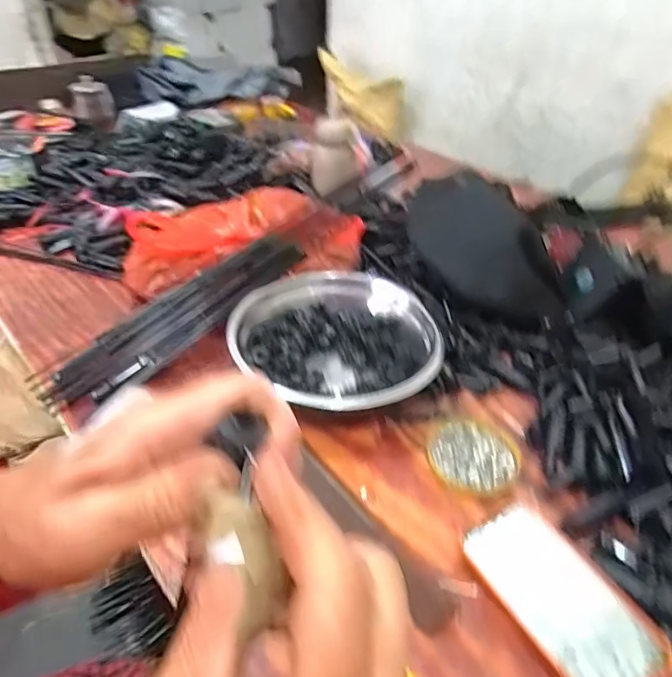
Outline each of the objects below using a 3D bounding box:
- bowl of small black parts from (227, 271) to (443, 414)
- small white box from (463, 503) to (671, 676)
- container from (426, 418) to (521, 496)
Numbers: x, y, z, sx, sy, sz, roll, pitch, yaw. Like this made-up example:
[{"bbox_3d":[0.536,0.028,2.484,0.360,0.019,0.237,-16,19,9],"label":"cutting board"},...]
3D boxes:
[{"bbox_3d":[0.000,0.003,0.572,0.196,0.068,0.224,-20,44,-24],"label":"bowl of small black parts"},{"bbox_3d":[0.164,0.190,0.384,0.071,0.010,0.138,-20,44,-24],"label":"small white box"},{"bbox_3d":[0.130,0.110,0.498,0.086,0.017,0.087,1,39,0],"label":"container"}]

